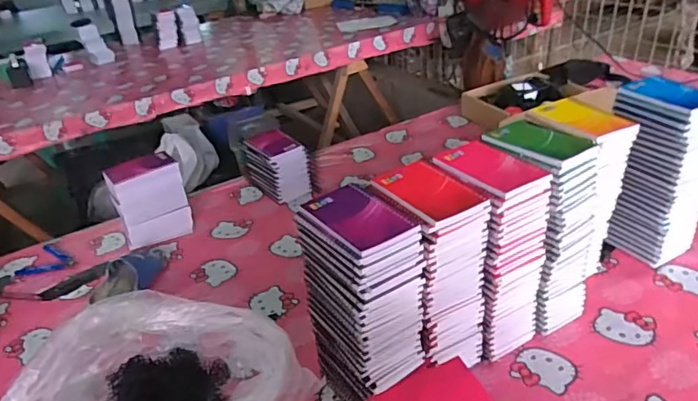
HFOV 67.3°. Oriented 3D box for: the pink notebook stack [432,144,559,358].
[{"bbox_3d":[0.197,0.081,0.756,0.113,0.294,0.130,-23,33,-27],"label":"pink notebook stack"}]

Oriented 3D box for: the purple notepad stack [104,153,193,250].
[{"bbox_3d":[-0.436,-0.001,1.155,0.149,0.175,0.077,-16,30,-17],"label":"purple notepad stack"}]

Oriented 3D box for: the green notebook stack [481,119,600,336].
[{"bbox_3d":[0.286,0.041,0.791,0.123,0.296,0.141,-22,33,-26],"label":"green notebook stack"}]

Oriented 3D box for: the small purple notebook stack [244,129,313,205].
[{"bbox_3d":[-0.167,-0.084,1.232,0.096,0.142,0.159,-26,34,-31],"label":"small purple notebook stack"}]

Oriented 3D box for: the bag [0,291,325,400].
[{"bbox_3d":[-0.260,0.249,0.710,0.386,0.120,0.251,1,30,13],"label":"bag"}]

